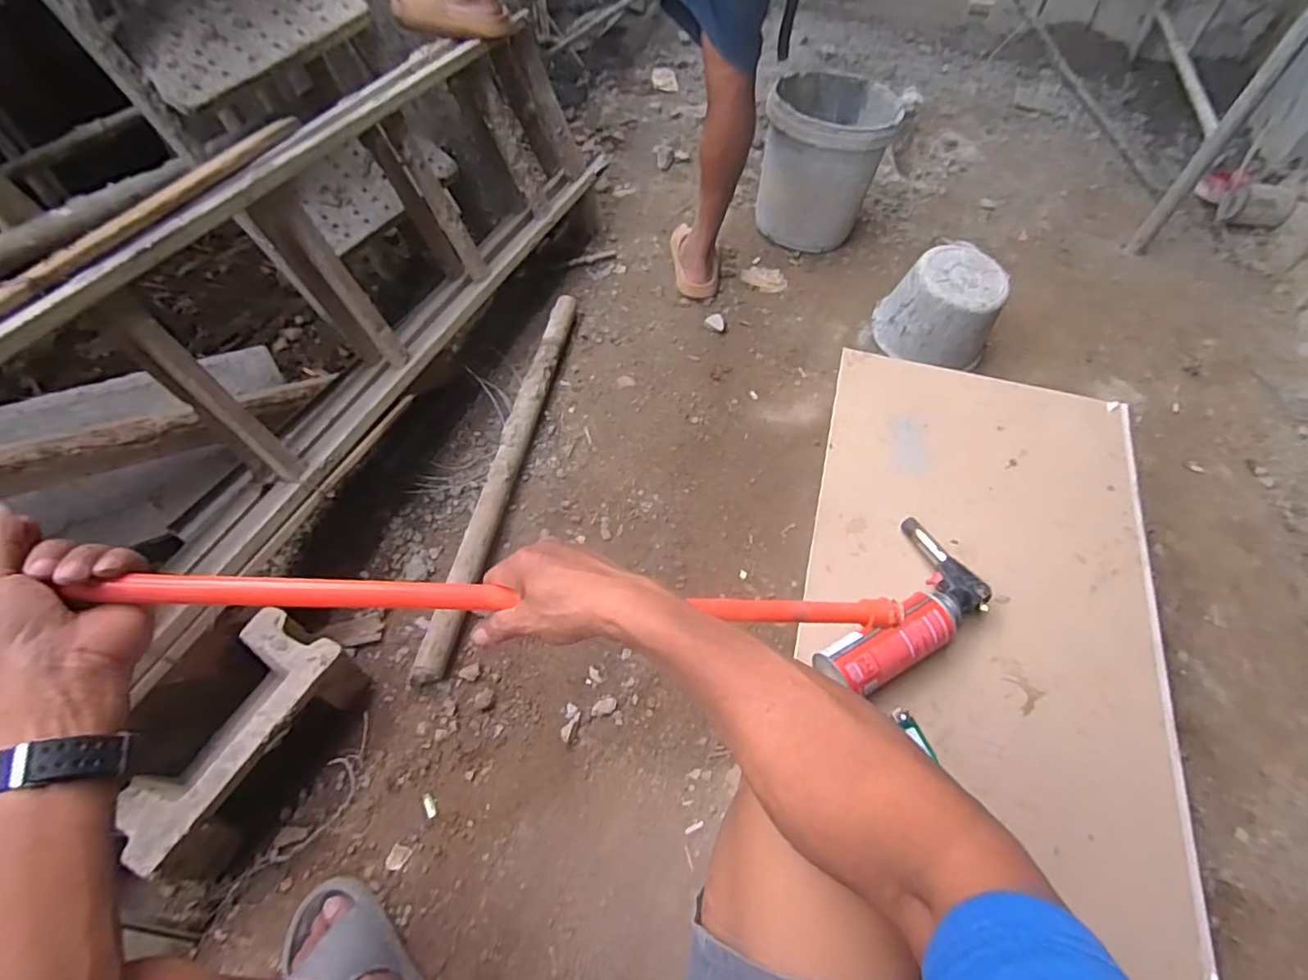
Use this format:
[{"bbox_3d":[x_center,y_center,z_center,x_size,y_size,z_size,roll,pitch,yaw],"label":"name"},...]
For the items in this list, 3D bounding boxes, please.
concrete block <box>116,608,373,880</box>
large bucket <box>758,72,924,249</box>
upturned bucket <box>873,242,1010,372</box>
[{"bbox_3d":[-0.546,0.337,0.823,0.137,0.163,0.297,22,60,14],"label":"concrete block"},{"bbox_3d":[0.443,-0.833,1.548,0.308,0.311,0.322,0,57,0],"label":"large bucket"},{"bbox_3d":[0.623,-0.395,1.324,0.235,0.165,0.218,1,55,-2],"label":"upturned bucket"}]

